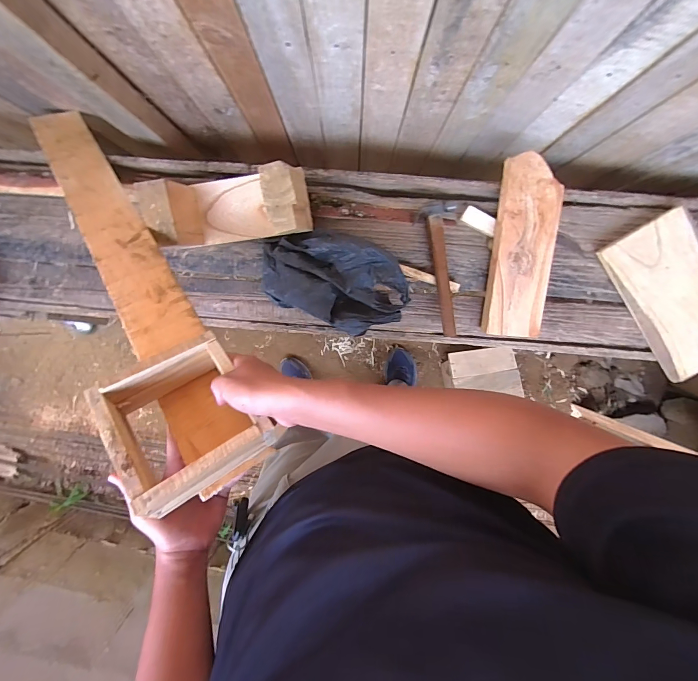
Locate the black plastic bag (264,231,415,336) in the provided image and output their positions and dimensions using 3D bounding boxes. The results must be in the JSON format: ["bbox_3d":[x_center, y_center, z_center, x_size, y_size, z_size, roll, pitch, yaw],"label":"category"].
[{"bbox_3d":[-0.040,-0.120,0.691,0.300,0.119,0.167,20,96,2],"label":"black plastic bag"}]

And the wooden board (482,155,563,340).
[{"bbox_3d":[0.354,-0.183,0.738,0.116,0.026,0.343,4,99,-4],"label":"wooden board"}]

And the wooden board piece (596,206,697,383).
[{"bbox_3d":[0.681,-0.090,0.756,0.171,0.038,0.329,-33,92,7],"label":"wooden board piece"}]

